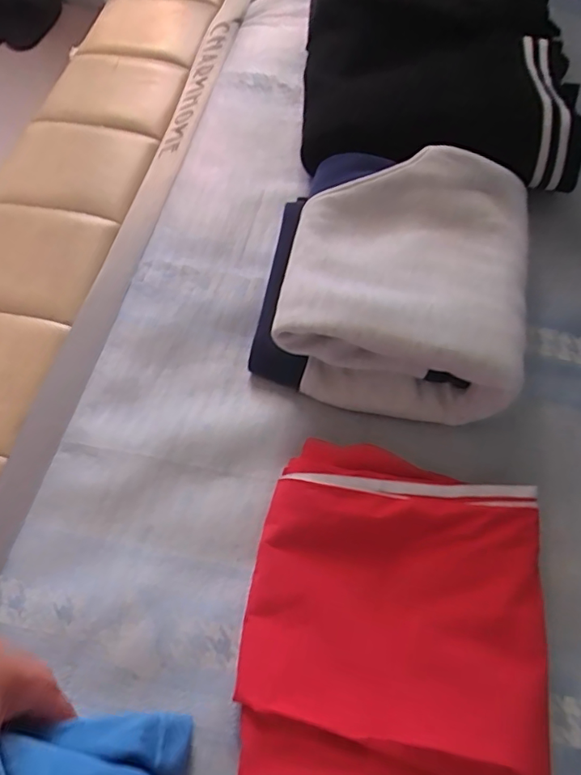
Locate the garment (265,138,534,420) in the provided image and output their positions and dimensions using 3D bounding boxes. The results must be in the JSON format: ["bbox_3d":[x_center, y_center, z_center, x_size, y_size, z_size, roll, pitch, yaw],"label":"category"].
[{"bbox_3d":[0.113,-0.112,0.506,0.214,0.105,0.265,15,65,1],"label":"garment"}]

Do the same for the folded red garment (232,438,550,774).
[{"bbox_3d":[0.080,0.182,0.389,0.221,0.049,0.249,12,65,0],"label":"folded red garment"}]

